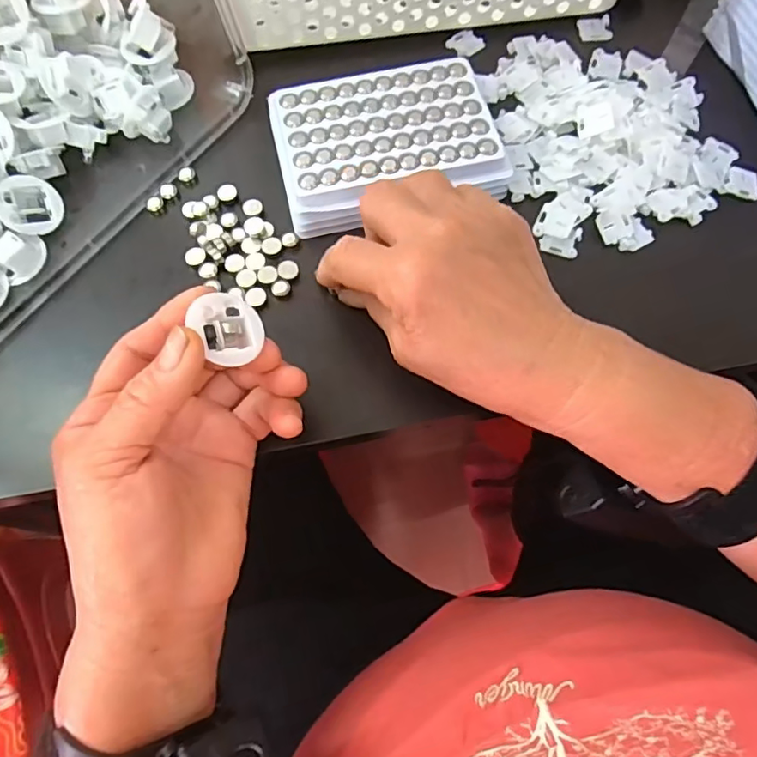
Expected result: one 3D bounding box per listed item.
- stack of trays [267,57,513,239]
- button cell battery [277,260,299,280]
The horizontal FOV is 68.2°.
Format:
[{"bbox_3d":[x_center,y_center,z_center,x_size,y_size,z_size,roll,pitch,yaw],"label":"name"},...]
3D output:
[{"bbox_3d":[0.004,-0.139,0.334,0.126,0.020,0.097,-13,69,-5],"label":"stack of trays"},{"bbox_3d":[-0.051,-0.061,0.315,0.011,0.004,0.011,-15,69,-5],"label":"button cell battery"}]

